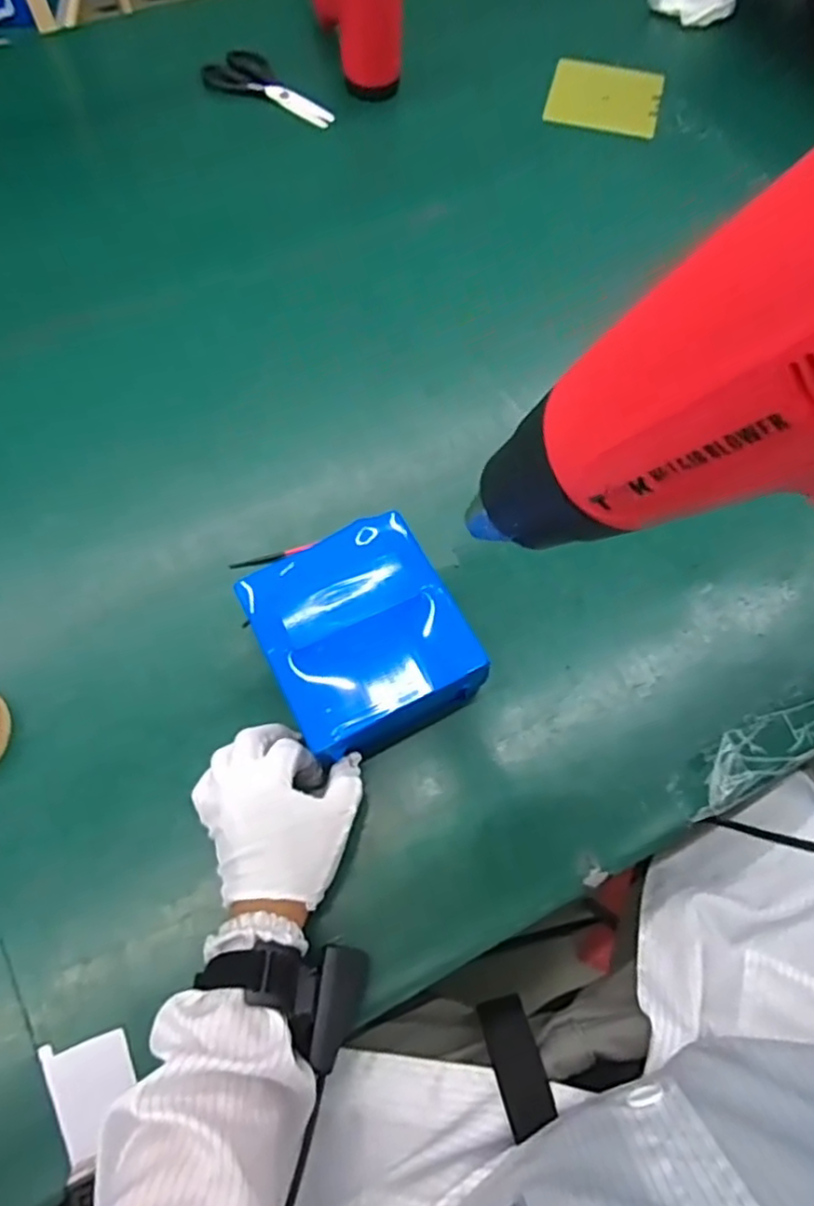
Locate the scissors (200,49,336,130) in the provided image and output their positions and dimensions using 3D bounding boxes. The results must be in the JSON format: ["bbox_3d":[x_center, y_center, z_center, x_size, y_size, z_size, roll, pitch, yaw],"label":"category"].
[{"bbox_3d":[-0.177,-0.661,0.850,0.204,0.006,0.082,41,71,15],"label":"scissors"}]

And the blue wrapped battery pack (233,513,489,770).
[{"bbox_3d":[-0.033,0.024,0.491,0.136,0.060,0.148,-25,69,-12],"label":"blue wrapped battery pack"}]

